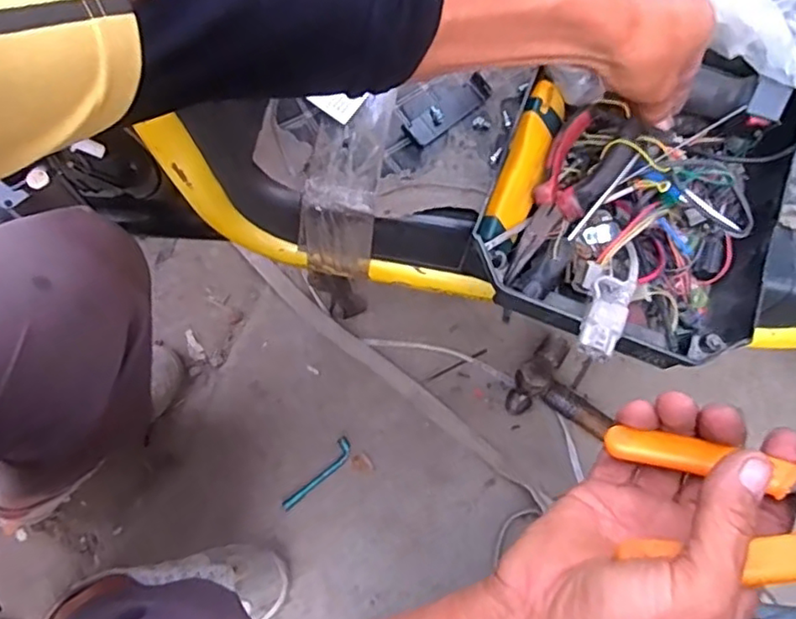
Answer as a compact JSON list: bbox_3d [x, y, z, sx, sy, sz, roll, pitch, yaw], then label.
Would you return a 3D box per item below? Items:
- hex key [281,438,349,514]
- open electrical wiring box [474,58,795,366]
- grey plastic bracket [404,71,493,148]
[{"bbox_3d":[-0.105,0.221,0.819,0.024,0.006,0.118,41,75,10],"label":"hex key"},{"bbox_3d":[0.181,-0.079,0.487,0.207,0.091,0.237,18,73,4],"label":"open electrical wiring box"},{"bbox_3d":[0.047,-0.179,0.555,0.090,0.009,0.027,-38,77,-13],"label":"grey plastic bracket"}]

